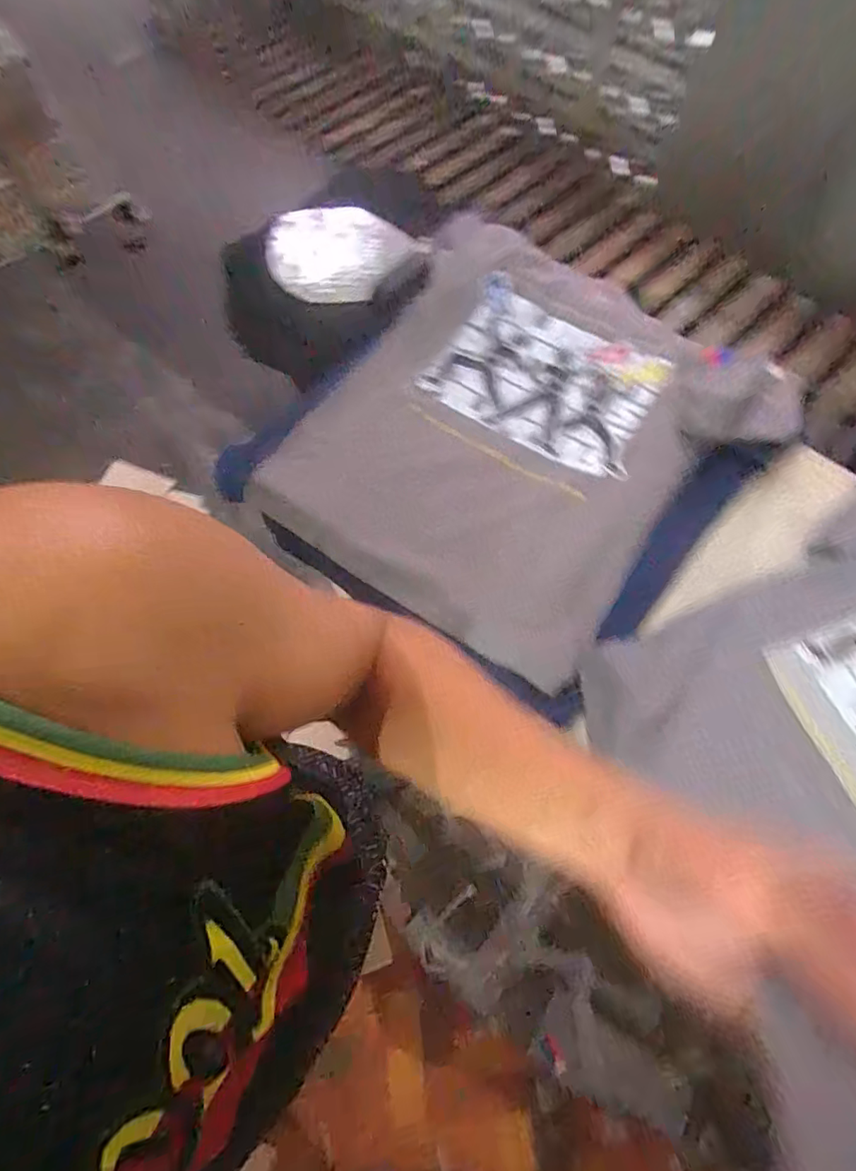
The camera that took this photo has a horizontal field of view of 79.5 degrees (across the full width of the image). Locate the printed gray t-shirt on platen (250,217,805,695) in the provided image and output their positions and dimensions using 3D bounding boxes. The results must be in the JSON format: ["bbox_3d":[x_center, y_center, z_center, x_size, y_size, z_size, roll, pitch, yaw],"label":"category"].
[{"bbox_3d":[0.146,-0.246,0.764,0.563,0.076,0.679,34,72,11],"label":"printed gray t-shirt on platen"}]

